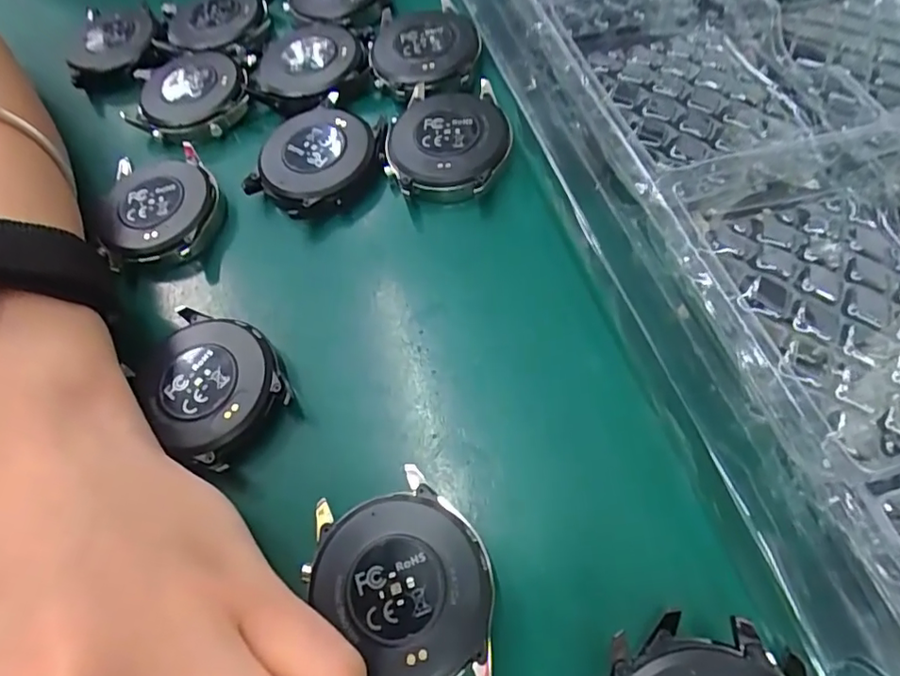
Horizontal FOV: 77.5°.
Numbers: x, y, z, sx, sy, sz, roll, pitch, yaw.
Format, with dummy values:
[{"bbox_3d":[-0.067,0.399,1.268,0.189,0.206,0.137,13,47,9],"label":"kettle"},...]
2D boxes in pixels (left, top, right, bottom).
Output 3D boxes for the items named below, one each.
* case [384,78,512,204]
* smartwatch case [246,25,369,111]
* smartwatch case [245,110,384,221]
[{"bbox_3d":[-0.001,-0.072,0.204,0.044,0.014,0.047,0,63,8],"label":"case"},{"bbox_3d":[-0.061,-0.119,0.237,0.051,0.008,0.049,12,65,14],"label":"smartwatch case"},{"bbox_3d":[-0.048,-0.065,0.208,0.047,0.014,0.048,20,67,17],"label":"smartwatch case"}]

